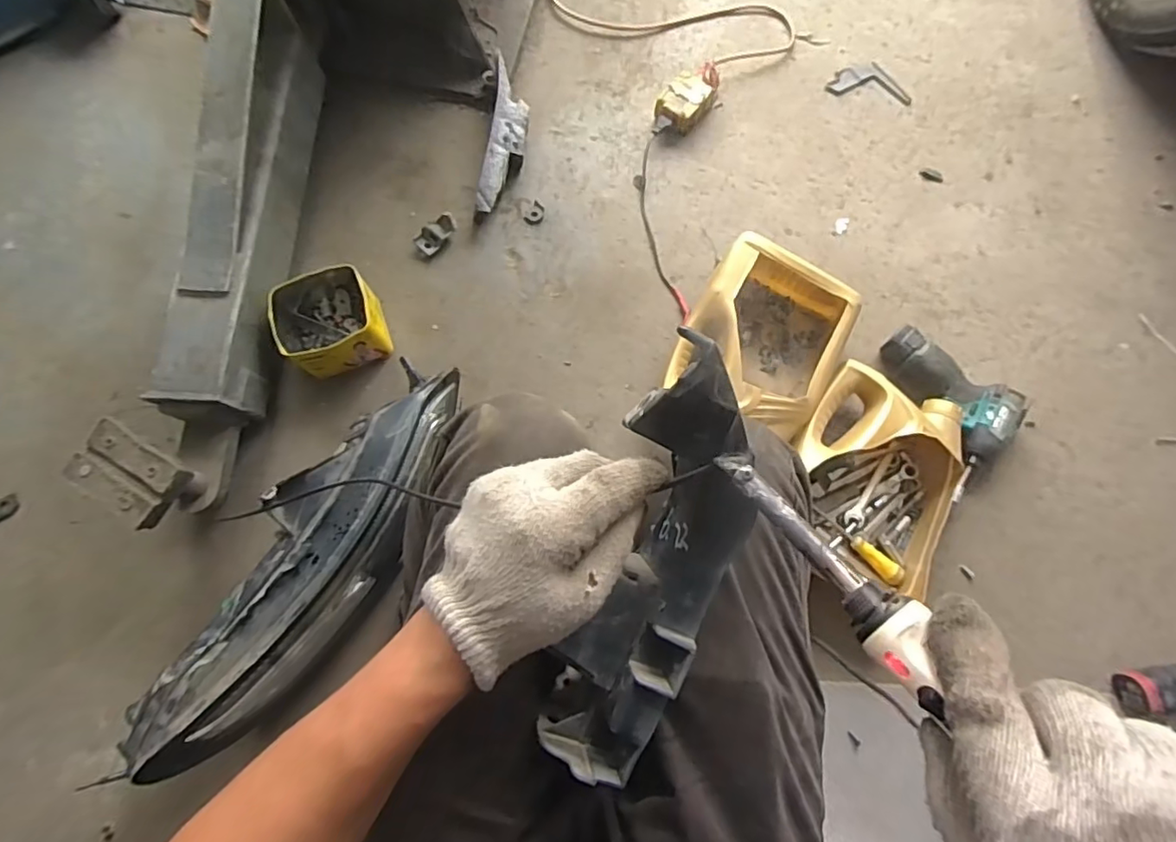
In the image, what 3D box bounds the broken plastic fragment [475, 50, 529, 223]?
[{"bbox_3d":[-0.135,-0.457,0.939,0.064,0.072,0.267,8,75,2],"label":"broken plastic fragment"}]

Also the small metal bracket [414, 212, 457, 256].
[{"bbox_3d":[-0.248,-0.305,0.924,0.040,0.024,0.073,38,79,9],"label":"small metal bracket"}]

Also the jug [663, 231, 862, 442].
[{"bbox_3d":[0.250,-0.108,0.828,0.208,0.118,0.264,31,78,8],"label":"jug"}]

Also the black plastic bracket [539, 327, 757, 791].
[{"bbox_3d":[0.041,0.081,0.327,0.071,0.067,0.250,18,102,5],"label":"black plastic bracket"}]

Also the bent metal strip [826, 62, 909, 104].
[{"bbox_3d":[0.500,-0.603,1.010,0.143,0.005,0.070,10,76,3],"label":"bent metal strip"}]

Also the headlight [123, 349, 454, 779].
[{"bbox_3d":[-0.318,0.162,0.686,0.125,0.102,0.523,29,77,6],"label":"headlight"}]

